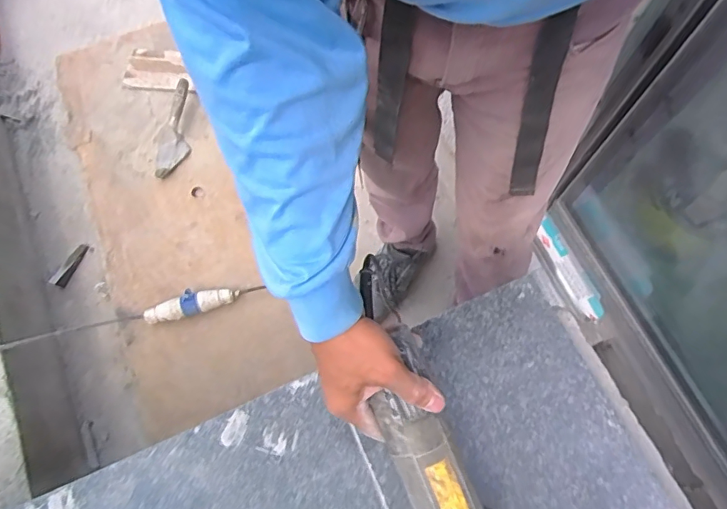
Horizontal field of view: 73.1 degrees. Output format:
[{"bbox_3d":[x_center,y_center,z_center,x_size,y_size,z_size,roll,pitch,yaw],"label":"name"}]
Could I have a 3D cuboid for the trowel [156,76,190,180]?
[{"bbox_3d":[-0.503,-0.325,1.282,0.091,0.056,0.259,2,72,2],"label":"trowel"}]

